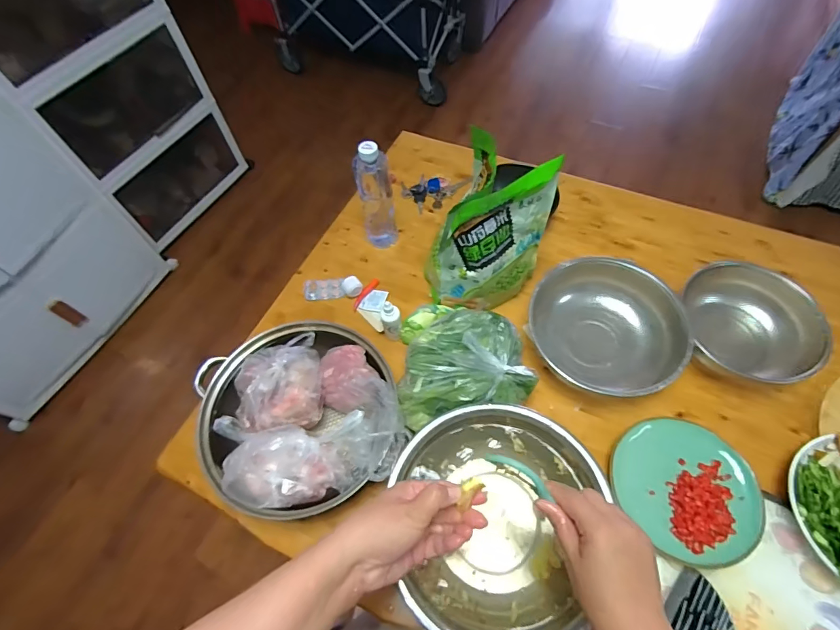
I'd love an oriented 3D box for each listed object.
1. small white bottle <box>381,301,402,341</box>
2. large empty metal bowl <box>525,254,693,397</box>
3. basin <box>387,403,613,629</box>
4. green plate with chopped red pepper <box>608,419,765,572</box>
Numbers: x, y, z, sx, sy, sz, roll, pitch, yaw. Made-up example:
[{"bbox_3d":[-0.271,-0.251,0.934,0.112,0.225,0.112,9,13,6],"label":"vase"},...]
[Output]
[{"bbox_3d":[-0.049,0.013,0.739,0.031,0.097,0.026,-11,61,-3],"label":"small white bottle"},{"bbox_3d":[0.305,0.026,0.710,0.238,0.091,0.221,-1,61,2],"label":"large empty metal bowl"},{"bbox_3d":[0.096,0.273,0.576,0.261,0.088,0.279,-1,61,2],"label":"basin"},{"bbox_3d":[0.375,0.240,0.604,0.170,0.032,0.192,-36,65,-16],"label":"green plate with chopped red pepper"}]

